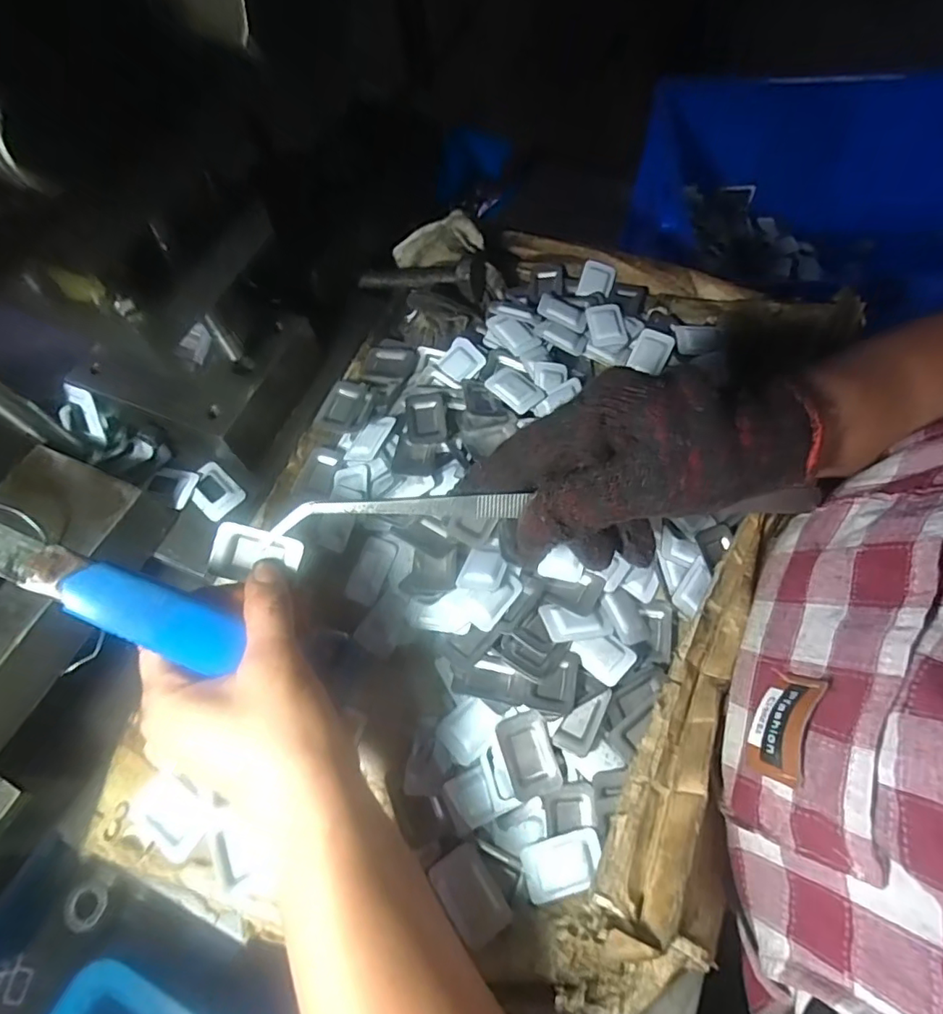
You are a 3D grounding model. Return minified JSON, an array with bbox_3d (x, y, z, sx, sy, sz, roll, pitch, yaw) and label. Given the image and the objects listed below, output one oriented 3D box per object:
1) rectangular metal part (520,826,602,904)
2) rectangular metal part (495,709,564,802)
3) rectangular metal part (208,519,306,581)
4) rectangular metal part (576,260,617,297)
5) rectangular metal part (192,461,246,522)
[{"bbox_3d":[0.046,0.178,0.268,0.039,0.007,0.025,-15,61,-5],"label":"rectangular metal part"},{"bbox_3d":[0.030,0.130,0.283,0.027,0.008,0.039,-18,61,-6],"label":"rectangular metal part"},{"bbox_3d":[-0.104,0.024,0.261,0.040,0.005,0.026,17,75,-11],"label":"rectangular metal part"},{"bbox_3d":[0.103,-0.185,0.440,0.026,0.004,0.030,18,87,-6],"label":"rectangular metal part"},{"bbox_3d":[-0.164,-0.010,0.343,0.041,0.005,0.026,39,70,22],"label":"rectangular metal part"}]

